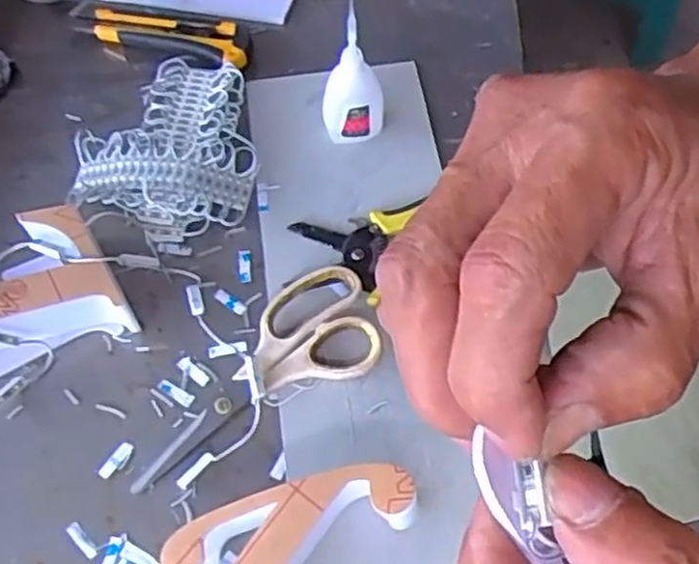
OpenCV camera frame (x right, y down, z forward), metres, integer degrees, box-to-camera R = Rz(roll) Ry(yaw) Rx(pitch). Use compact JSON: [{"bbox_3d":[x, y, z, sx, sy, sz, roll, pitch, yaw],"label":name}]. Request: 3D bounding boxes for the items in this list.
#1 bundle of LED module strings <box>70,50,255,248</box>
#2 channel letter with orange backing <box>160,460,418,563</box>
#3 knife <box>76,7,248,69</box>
[{"bbox_3d":[-0.139,-0.106,0.568,0.126,0.032,0.155,-7,62,-2],"label":"bundle of LED module strings"},{"bbox_3d":[-0.028,0.150,0.421,0.137,0.049,0.068,-18,63,-7],"label":"channel letter with orange backing"},{"bbox_3d":[-0.148,-0.205,0.629,0.140,0.016,0.041,15,64,10],"label":"knife"}]

